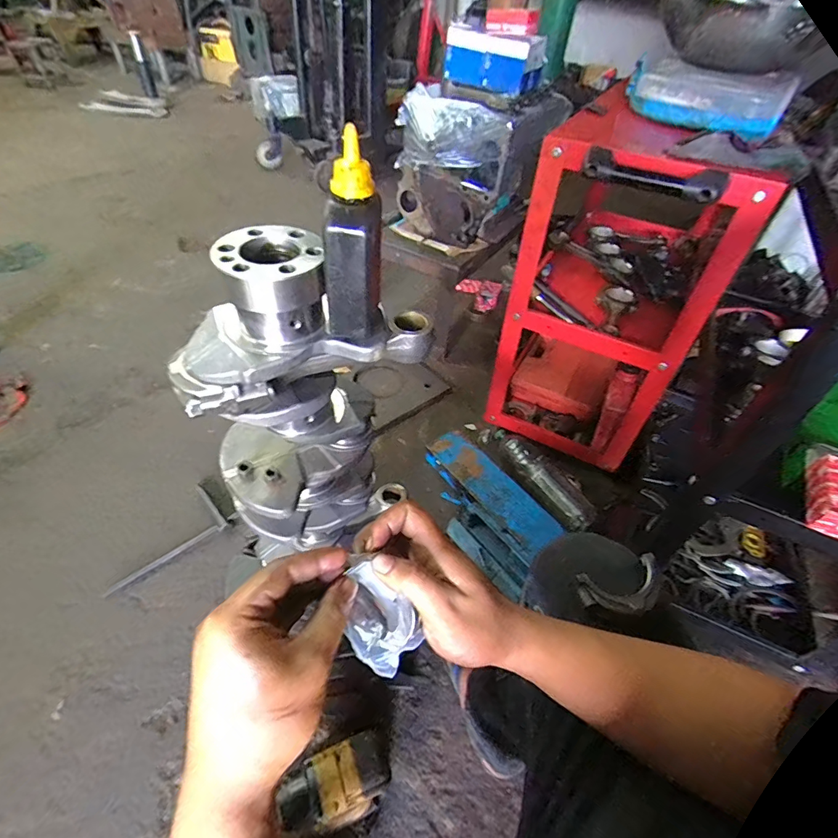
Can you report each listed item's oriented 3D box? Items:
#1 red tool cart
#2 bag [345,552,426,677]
[{"bbox_3d":[0.502,-0.364,1.117,0.388,0.703,0.706,22,48,14],"label":"red tool cart"},{"bbox_3d":[-0.031,0.132,0.302,0.041,0.033,0.071,-23,54,-25],"label":"bag"}]

